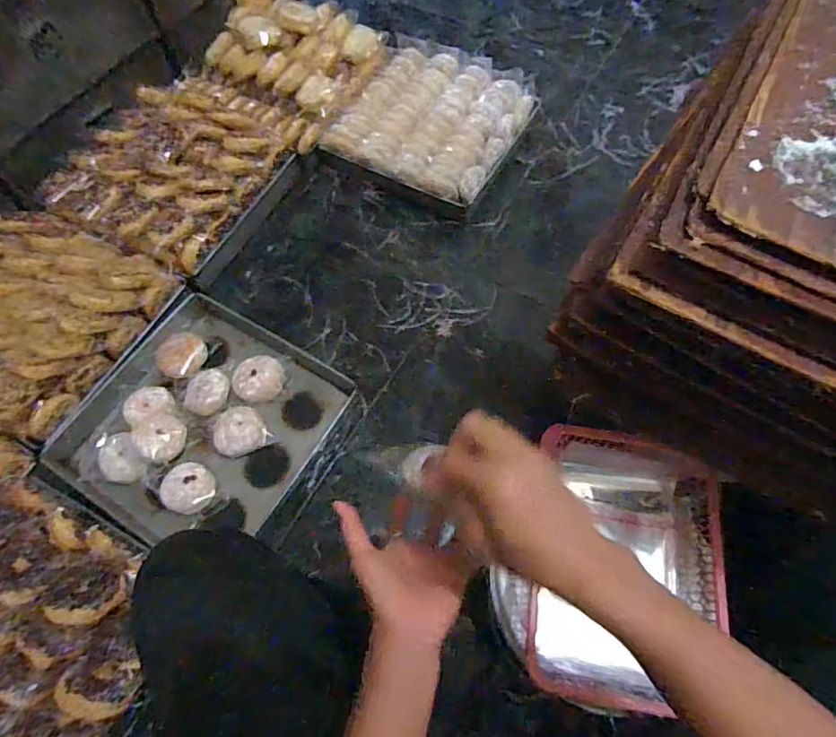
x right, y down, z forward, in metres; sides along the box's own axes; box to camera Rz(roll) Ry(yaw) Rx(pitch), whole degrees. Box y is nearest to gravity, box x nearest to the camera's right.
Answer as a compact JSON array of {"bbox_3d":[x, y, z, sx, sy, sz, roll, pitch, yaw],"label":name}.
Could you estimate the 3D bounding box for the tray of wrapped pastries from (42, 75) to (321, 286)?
[{"bbox_3d":[-0.519,-0.463,1.134,0.408,0.170,0.493,25,68,13],"label":"tray of wrapped pastries"}]

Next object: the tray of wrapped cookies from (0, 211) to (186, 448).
[{"bbox_3d":[-0.740,-0.113,0.949,0.384,0.095,0.395,25,68,13],"label":"tray of wrapped cookies"}]

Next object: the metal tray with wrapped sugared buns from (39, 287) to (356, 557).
[{"bbox_3d":[-0.391,0.102,0.944,0.431,0.050,0.434,27,68,14],"label":"metal tray with wrapped sugared buns"}]

